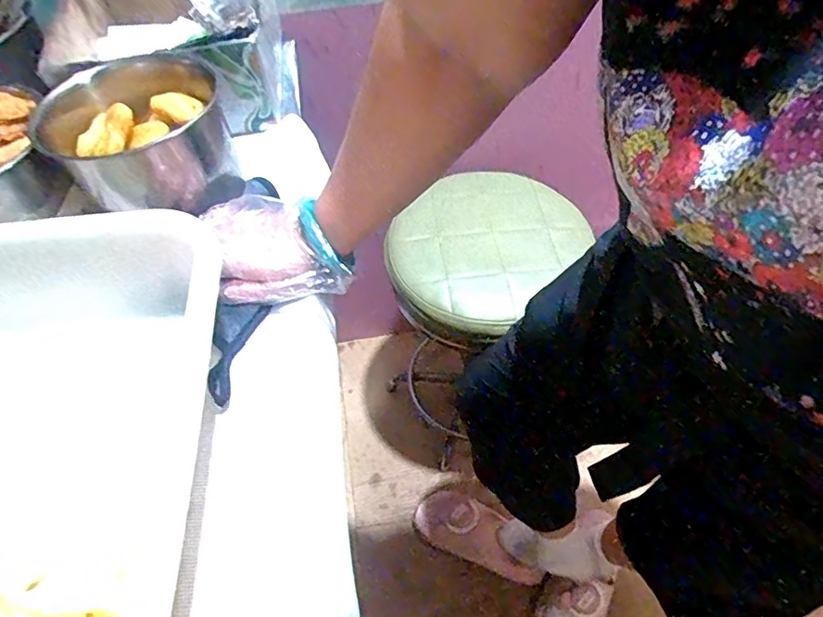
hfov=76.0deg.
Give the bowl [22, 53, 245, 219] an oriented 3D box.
[{"bbox_3d":[-0.241,-0.159,0.487,0.153,0.084,0.159,-1,55,2],"label":"bowl"}]

